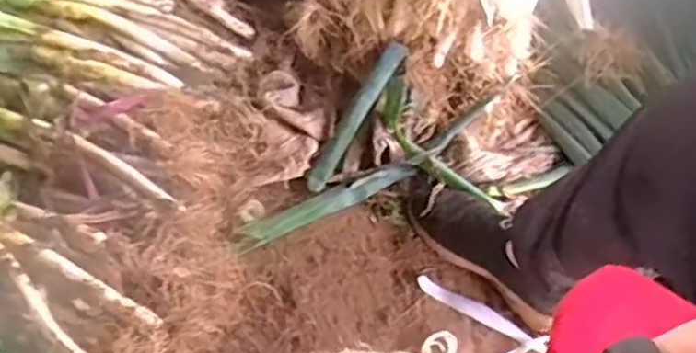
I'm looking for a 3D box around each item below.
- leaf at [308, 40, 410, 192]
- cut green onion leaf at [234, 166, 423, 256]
[{"bbox_3d":[0.012,-0.088,0.934,0.040,0.029,0.248,29,84,17],"label":"leaf"},{"bbox_3d":[-0.027,0.037,0.896,0.264,0.021,0.033,-23,61,-14],"label":"cut green onion leaf"}]

